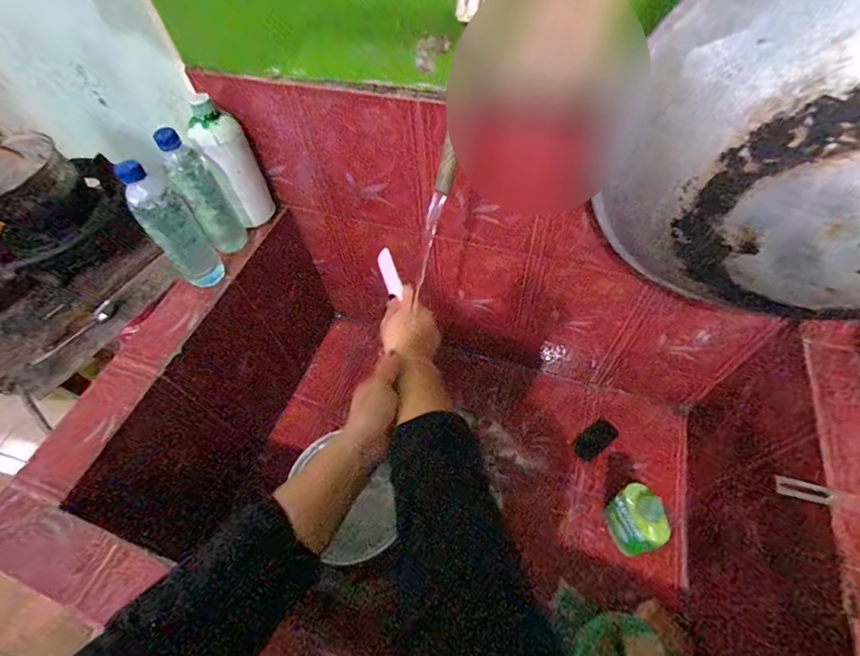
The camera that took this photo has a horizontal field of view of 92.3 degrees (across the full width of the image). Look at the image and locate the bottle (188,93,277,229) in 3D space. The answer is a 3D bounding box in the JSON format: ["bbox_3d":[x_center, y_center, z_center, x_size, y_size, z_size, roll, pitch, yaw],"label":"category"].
[{"bbox_3d":[-0.340,-0.277,0.726,0.070,0.220,0.064,-21,57,-9],"label":"bottle"}]

